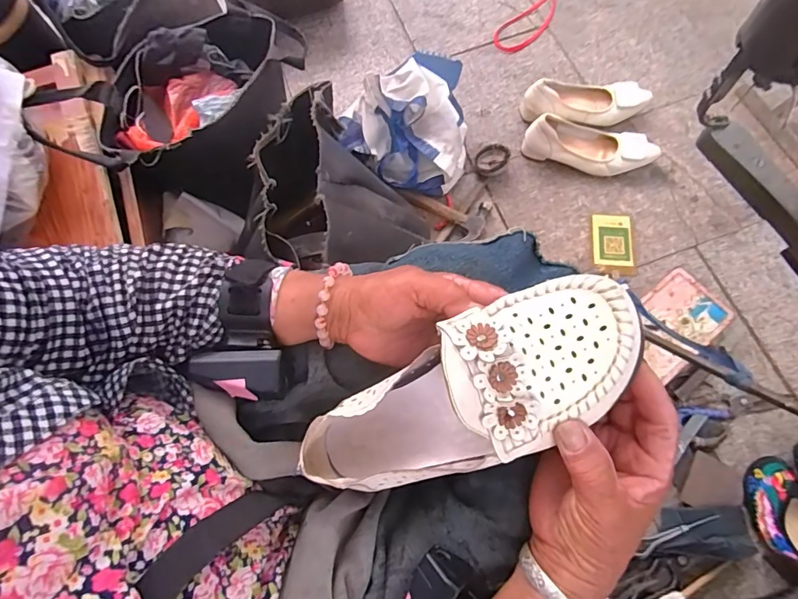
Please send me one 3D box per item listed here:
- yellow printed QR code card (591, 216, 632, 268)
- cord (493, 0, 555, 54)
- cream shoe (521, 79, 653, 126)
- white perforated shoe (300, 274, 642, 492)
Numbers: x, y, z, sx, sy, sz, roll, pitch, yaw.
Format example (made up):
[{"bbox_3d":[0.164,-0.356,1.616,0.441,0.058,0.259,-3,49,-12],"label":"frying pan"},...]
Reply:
[{"bbox_3d":[0.380,-0.106,0.808,0.067,0.005,0.097,2,74,3],"label":"yellow printed QR code card"},{"bbox_3d":[0.325,-0.650,1.001,0.079,0.017,0.331,41,76,13],"label":"cord"},{"bbox_3d":[0.361,-0.382,0.863,0.232,0.073,0.088,-5,71,-1],"label":"cream shoe"},{"bbox_3d":[0.029,0.066,0.276,0.228,0.054,0.078,-35,70,29],"label":"white perforated shoe"}]

